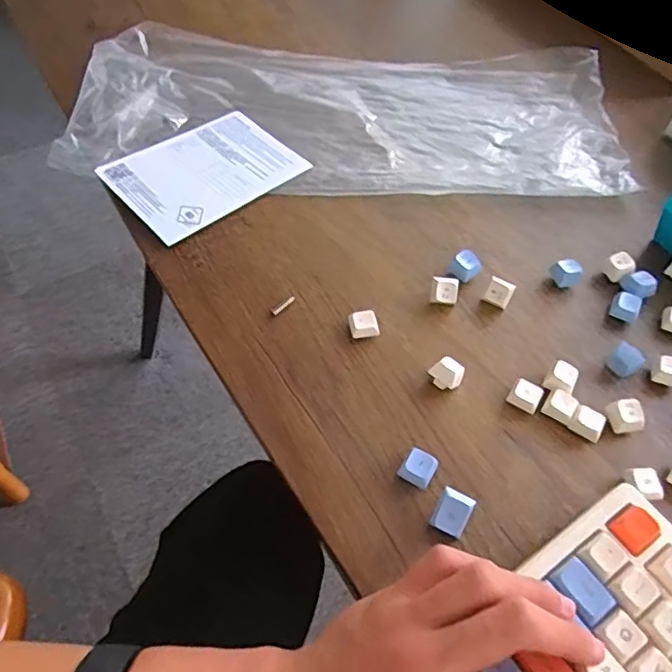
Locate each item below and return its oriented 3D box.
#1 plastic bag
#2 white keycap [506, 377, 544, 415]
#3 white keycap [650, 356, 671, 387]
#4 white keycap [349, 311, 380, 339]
[{"bbox_3d":[0.014,-0.205,0.511,0.453,0.029,0.212,4,55,0],"label":"plastic bag"},{"bbox_3d":[0.118,0.037,0.361,0.019,0.012,0.017,30,59,17],"label":"white keycap"},{"bbox_3d":[0.214,0.024,0.373,0.017,0.015,0.017,24,58,13],"label":"white keycap"},{"bbox_3d":[0.018,-0.007,0.386,0.018,0.011,0.016,-10,56,-9],"label":"white keycap"}]

